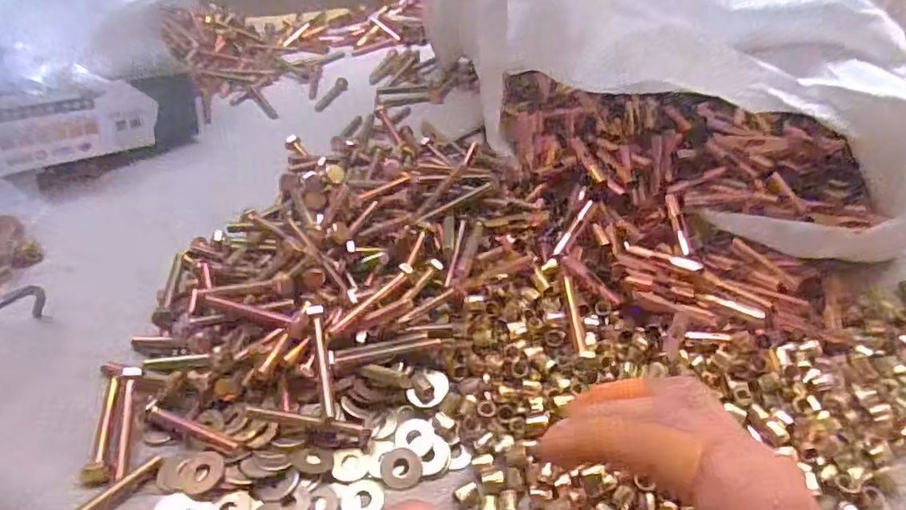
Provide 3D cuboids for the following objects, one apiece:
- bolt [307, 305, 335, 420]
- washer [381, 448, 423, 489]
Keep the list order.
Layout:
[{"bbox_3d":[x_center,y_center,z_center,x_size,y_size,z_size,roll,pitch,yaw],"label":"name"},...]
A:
[{"bbox_3d":[-0.072,0.057,0.315,0.007,0.006,0.065,-10,59,-8],"label":"bolt"},{"bbox_3d":[-0.026,0.109,0.297,0.020,0.005,0.019,-2,40,0],"label":"washer"}]

